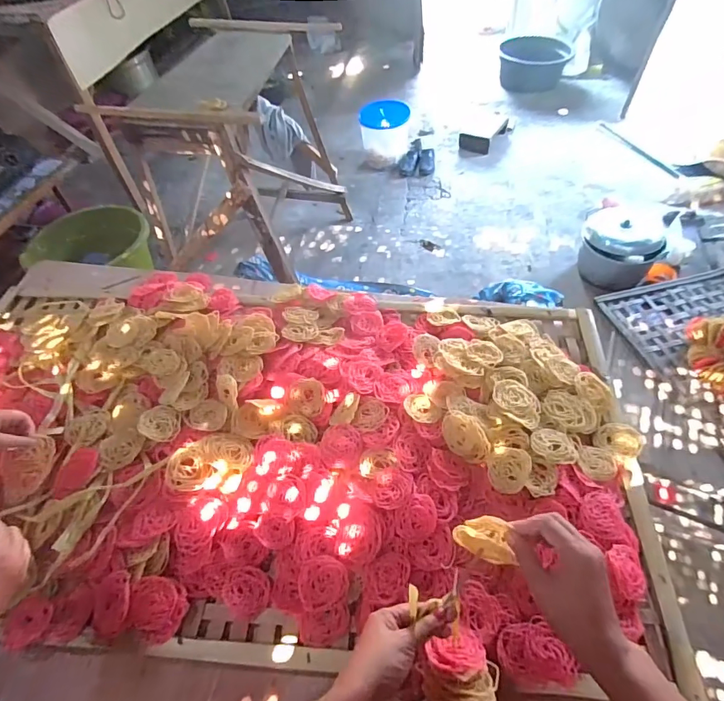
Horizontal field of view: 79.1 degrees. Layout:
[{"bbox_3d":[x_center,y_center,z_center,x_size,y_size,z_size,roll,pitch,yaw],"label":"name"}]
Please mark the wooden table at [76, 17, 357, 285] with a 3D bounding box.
[{"bbox_3d":[-0.419,-0.700,1.760,0.499,0.831,0.969,5,53,7],"label":"wooden table"}]

